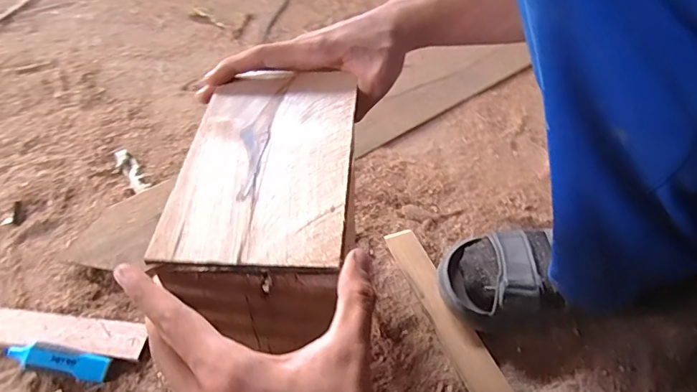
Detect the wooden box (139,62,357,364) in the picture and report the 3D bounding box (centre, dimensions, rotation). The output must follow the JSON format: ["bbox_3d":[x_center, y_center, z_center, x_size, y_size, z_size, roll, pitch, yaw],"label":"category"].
[{"bbox_3d":[-0.054,0.003,0.351,0.114,0.078,0.180,1,46,4],"label":"wooden box"}]

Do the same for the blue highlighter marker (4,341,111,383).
[{"bbox_3d":[-0.279,0.156,0.455,0.096,0.024,0.022,6,47,8],"label":"blue highlighter marker"}]

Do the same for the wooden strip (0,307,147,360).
[{"bbox_3d":[-0.348,0.131,0.482,0.286,0.019,0.039,3,47,6],"label":"wooden strip"}]

